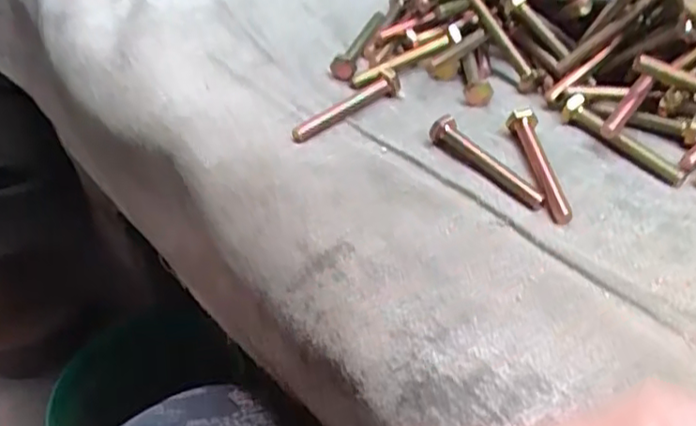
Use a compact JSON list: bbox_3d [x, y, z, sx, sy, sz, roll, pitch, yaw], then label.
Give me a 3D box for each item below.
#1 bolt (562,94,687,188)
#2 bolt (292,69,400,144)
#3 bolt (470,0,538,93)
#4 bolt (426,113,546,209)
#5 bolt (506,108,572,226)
[{"bbox_3d":[0.125,-0.034,0.302,0.013,0.011,0.065,-24,44,-21],"label":"bolt"},{"bbox_3d":[0.002,-0.055,0.335,0.014,0.012,0.071,30,52,34],"label":"bolt"},{"bbox_3d":[0.086,-0.094,0.358,0.011,0.012,0.064,-17,61,-9],"label":"bolt"},{"bbox_3d":[0.064,-0.026,0.298,0.014,0.013,0.068,-28,46,-24],"label":"bolt"},{"bbox_3d":[0.087,-0.023,0.294,0.012,0.014,0.065,-7,41,-2],"label":"bolt"}]

